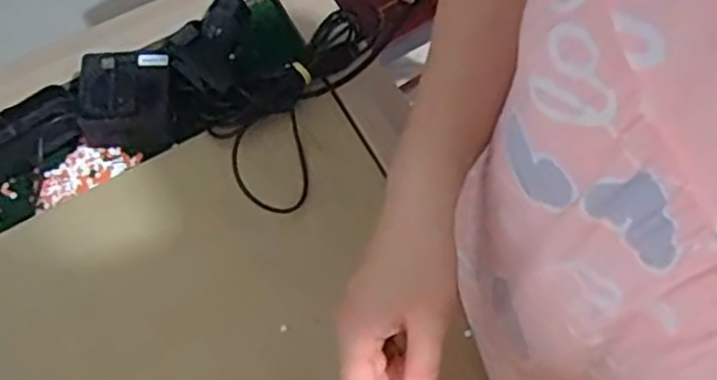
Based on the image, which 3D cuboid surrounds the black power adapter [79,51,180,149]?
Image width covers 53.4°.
[{"bbox_3d":[-0.197,-0.079,0.615,0.080,0.053,0.071,3,68,3],"label":"black power adapter"}]

